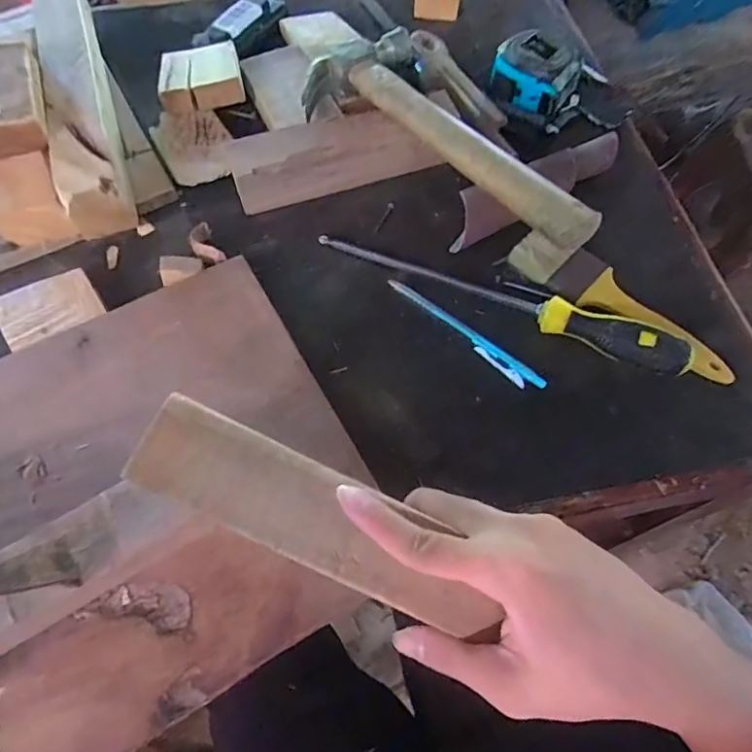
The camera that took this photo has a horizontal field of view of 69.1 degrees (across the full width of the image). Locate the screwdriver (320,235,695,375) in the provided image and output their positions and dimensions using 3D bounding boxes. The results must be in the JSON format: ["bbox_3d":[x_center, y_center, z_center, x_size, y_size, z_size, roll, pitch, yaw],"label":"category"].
[{"bbox_3d":[0.085,-0.062,0.401,0.281,0.027,0.026,24,63,13],"label":"screwdriver"}]

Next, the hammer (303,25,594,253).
[{"bbox_3d":[0.063,-0.187,0.428,0.109,0.051,0.278,-40,70,-18],"label":"hammer"}]

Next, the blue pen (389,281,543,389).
[{"bbox_3d":[0.065,-0.032,0.406,0.138,0.007,0.013,38,67,19],"label":"blue pen"}]

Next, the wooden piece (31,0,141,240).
[{"bbox_3d":[-0.255,-0.238,0.478,0.044,0.077,0.287,-17,65,-8],"label":"wooden piece"}]

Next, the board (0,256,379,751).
[{"bbox_3d":[-0.133,0.061,0.339,0.222,0.024,0.253,-26,64,-14],"label":"board"}]

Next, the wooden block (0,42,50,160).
[{"bbox_3d":[-0.292,-0.215,0.423,0.058,0.023,0.107,-18,65,-9],"label":"wooden block"}]

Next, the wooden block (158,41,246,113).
[{"bbox_3d":[-0.158,-0.270,0.492,0.070,0.018,0.071,-13,64,-6],"label":"wooden block"}]

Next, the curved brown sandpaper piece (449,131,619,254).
[{"bbox_3d":[0.126,-0.152,0.445,0.164,0.038,0.045,-33,68,-15],"label":"curved brown sandpaper piece"}]

